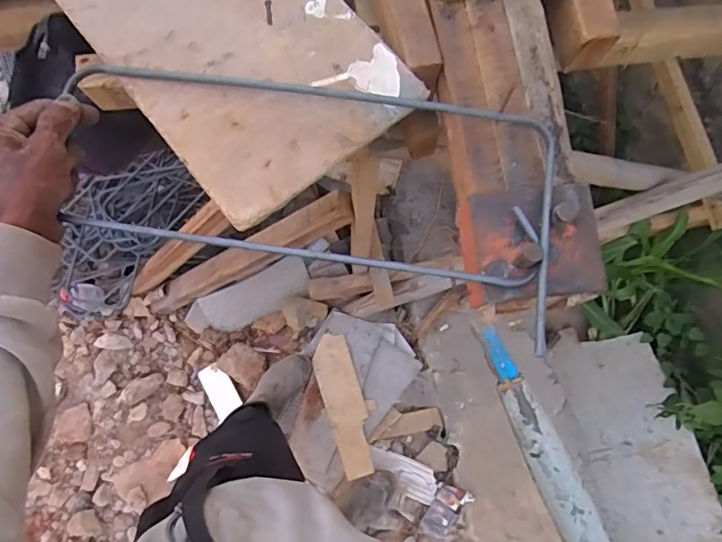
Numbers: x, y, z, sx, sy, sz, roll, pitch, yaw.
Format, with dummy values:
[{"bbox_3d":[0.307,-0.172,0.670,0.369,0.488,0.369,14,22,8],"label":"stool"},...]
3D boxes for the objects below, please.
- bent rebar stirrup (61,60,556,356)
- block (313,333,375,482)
[{"bbox_3d":[-0.051,-0.087,0.427,0.435,0.023,0.192,16,75,6],"label":"bent rebar stirrup"},{"bbox_3d":[-0.039,0.341,1.328,0.101,0.009,0.353,-18,77,-4],"label":"block"}]

